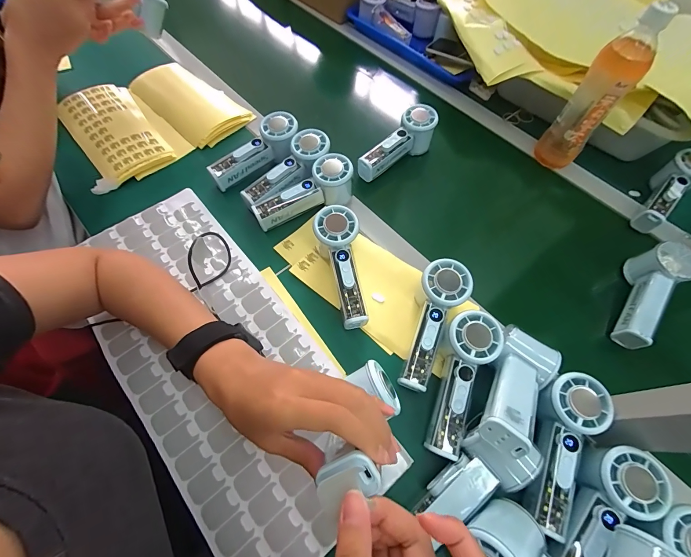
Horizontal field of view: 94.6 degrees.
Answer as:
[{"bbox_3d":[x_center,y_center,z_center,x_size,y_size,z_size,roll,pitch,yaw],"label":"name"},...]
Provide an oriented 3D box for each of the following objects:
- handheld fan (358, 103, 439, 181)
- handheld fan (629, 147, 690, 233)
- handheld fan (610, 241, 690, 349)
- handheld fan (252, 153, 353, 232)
[{"bbox_3d":[0.084,-0.219,0.532,0.158,0.064,0.051,-39,69,-6],"label":"handheld fan"},{"bbox_3d":[0.510,-0.133,0.504,0.055,0.054,0.159,40,83,17],"label":"handheld fan"},{"bbox_3d":[0.400,0.023,0.423,0.049,0.055,0.149,33,78,14],"label":"handheld fan"},{"bbox_3d":[-0.059,-0.121,0.472,0.158,0.060,0.054,-30,66,-3],"label":"handheld fan"}]

